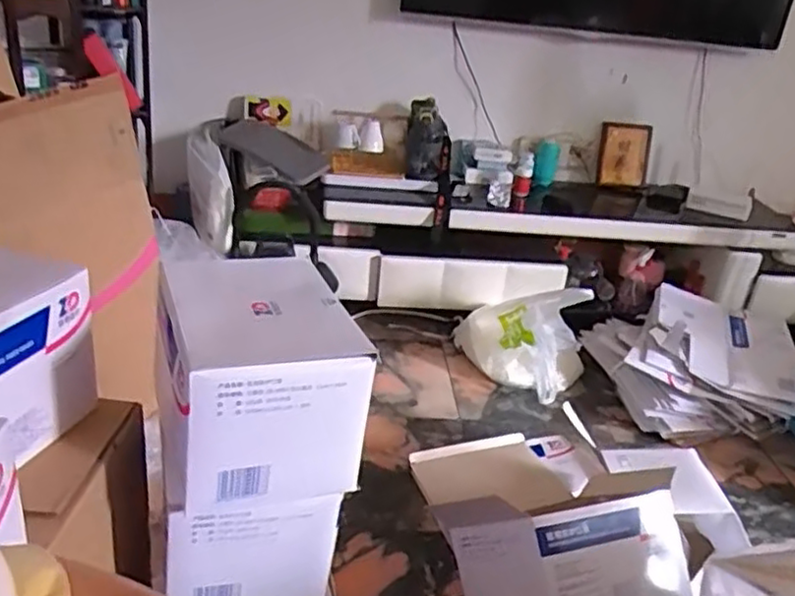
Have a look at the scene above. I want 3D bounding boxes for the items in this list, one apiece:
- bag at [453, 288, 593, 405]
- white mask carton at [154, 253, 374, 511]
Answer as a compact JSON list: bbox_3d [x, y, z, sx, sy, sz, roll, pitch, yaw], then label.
[{"bbox_3d":[0.352,0.106,1.963,0.369,0.267,0.237,11,26,8],"label":"bag"},{"bbox_3d":[-0.164,0.085,0.808,0.211,0.179,0.249,-4,28,-20],"label":"white mask carton"}]

